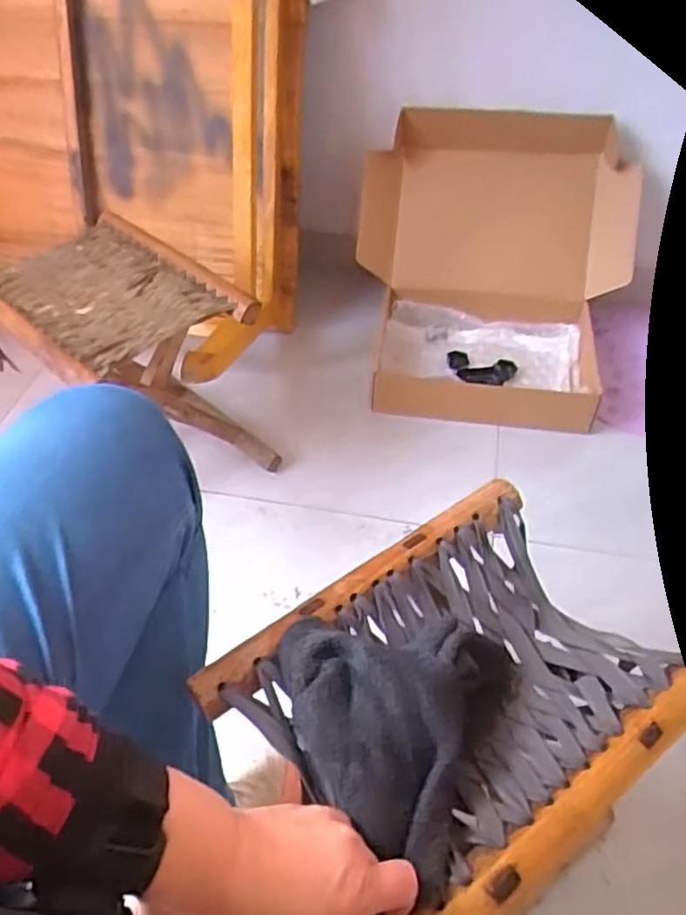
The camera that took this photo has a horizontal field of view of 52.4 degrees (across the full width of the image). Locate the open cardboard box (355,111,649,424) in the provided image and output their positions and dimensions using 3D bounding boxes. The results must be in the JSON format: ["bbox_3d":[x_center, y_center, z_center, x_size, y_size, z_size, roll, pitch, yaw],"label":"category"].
[{"bbox_3d":[0.224,-0.291,1.083,0.422,0.298,0.382,8,48,12],"label":"open cardboard box"}]

